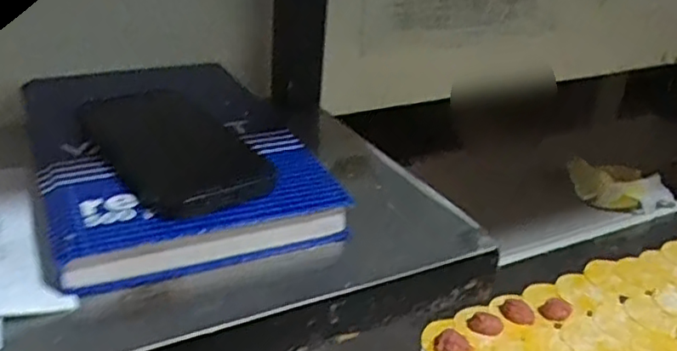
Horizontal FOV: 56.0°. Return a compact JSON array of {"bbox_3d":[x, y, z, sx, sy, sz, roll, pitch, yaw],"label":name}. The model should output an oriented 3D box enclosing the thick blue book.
[{"bbox_3d":[-0.127,-0.025,0.472,0.183,0.049,0.281,-9,29,-23],"label":"thick blue book"}]

